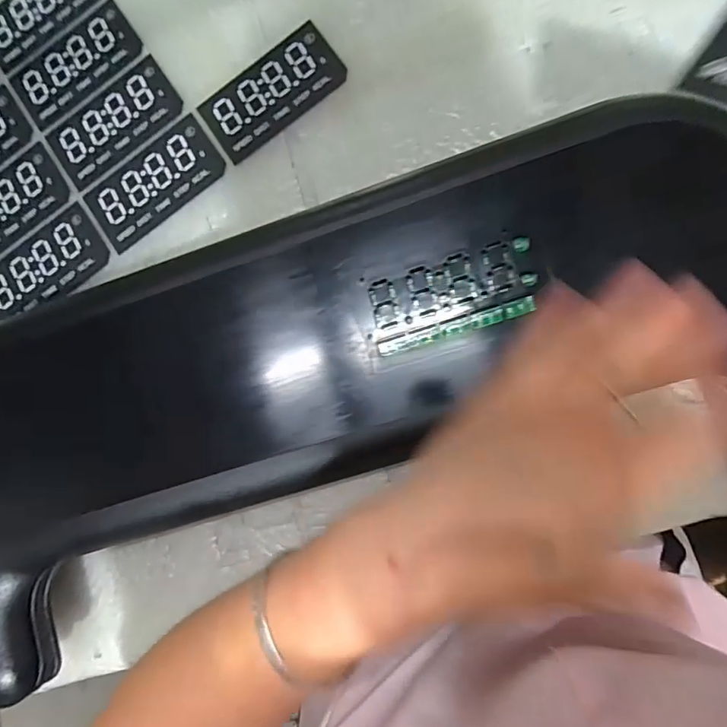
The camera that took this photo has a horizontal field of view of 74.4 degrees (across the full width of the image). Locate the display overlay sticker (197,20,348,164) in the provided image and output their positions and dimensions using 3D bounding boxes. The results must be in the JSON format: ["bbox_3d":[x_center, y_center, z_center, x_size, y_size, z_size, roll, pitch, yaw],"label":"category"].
[{"bbox_3d":[-0.059,-0.174,0.303,0.090,0.004,0.048,-34,82,5],"label":"display overlay sticker"}]

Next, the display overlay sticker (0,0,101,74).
[{"bbox_3d":[-0.226,-0.246,0.332,0.090,0.004,0.047,-34,83,5],"label":"display overlay sticker"}]

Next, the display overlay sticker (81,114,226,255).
[{"bbox_3d":[-0.136,-0.118,0.311,0.090,0.004,0.050,-34,83,5],"label":"display overlay sticker"}]

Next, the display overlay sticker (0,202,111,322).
[{"bbox_3d":[-0.214,-0.063,0.318,0.091,0.004,0.047,-34,83,5],"label":"display overlay sticker"}]

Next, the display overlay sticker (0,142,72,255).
[{"bbox_3d":[-0.243,-0.106,0.326,0.089,0.004,0.048,-34,85,3],"label":"display overlay sticker"}]

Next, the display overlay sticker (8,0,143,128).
[{"bbox_3d":[-0.196,-0.205,0.327,0.089,0.004,0.046,-34,83,5],"label":"display overlay sticker"}]

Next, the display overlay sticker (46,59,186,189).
[{"bbox_3d":[-0.167,-0.162,0.319,0.089,0.004,0.047,-34,82,4],"label":"display overlay sticker"}]

